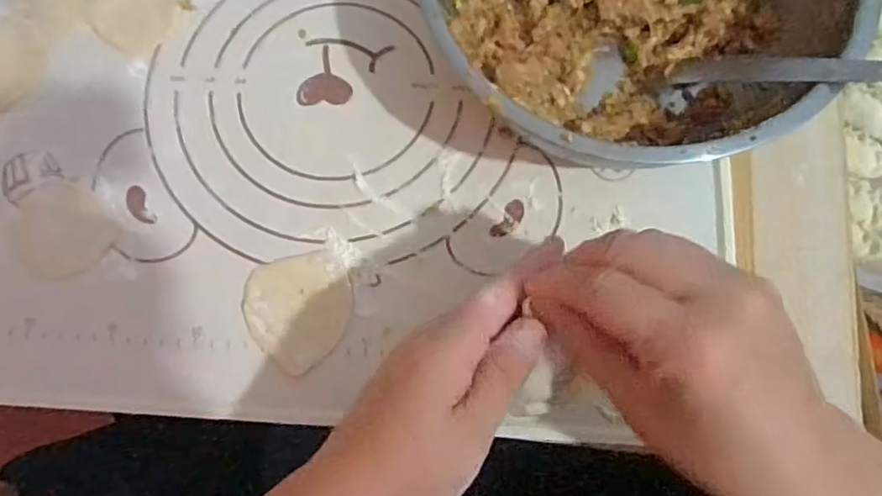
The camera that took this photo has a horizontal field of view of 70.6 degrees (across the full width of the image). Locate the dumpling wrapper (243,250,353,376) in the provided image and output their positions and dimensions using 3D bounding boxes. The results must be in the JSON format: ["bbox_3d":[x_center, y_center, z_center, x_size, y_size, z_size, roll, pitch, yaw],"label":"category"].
[{"bbox_3d":[-0.078,0.035,0.348,0.059,0.004,0.063,-15,74,-3],"label":"dumpling wrapper"}]

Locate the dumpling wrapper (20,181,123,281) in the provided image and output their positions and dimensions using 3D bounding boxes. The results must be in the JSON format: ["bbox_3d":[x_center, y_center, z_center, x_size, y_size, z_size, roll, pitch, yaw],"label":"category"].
[{"bbox_3d":[-0.223,-0.011,0.365,0.060,0.004,0.052,39,79,11],"label":"dumpling wrapper"}]

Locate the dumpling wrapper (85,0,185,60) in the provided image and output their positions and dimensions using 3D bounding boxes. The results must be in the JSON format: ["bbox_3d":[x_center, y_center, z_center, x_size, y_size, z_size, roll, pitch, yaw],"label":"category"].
[{"bbox_3d":[-0.197,-0.155,0.400,0.065,0.004,0.058,30,77,9],"label":"dumpling wrapper"}]

